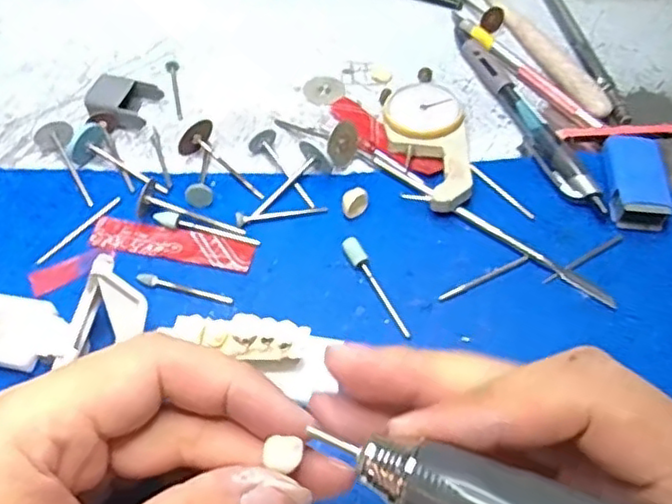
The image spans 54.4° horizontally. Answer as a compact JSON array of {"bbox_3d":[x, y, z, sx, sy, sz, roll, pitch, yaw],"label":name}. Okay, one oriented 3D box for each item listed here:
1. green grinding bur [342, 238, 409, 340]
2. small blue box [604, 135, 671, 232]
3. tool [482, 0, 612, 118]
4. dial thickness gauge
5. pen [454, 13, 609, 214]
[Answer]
[{"bbox_3d":[0.016,0.014,0.266,0.009,0.006,0.047,-20,58,-15],"label":"green grinding bur"},{"bbox_3d":[0.133,-0.032,0.292,0.024,0.013,0.045,3,55,0],"label":"small blue box"},{"bbox_3d":[0.097,-0.134,0.371,0.015,0.012,0.176,-18,57,-14],"label":"tool"},{"bbox_3d":[0.043,-0.056,0.311,0.036,0.013,0.093,-9,56,-8],"label":"dial thickness gauge"},{"bbox_3d":[0.089,-0.074,0.325,0.013,0.012,0.144,-16,57,-12],"label":"pen"}]

